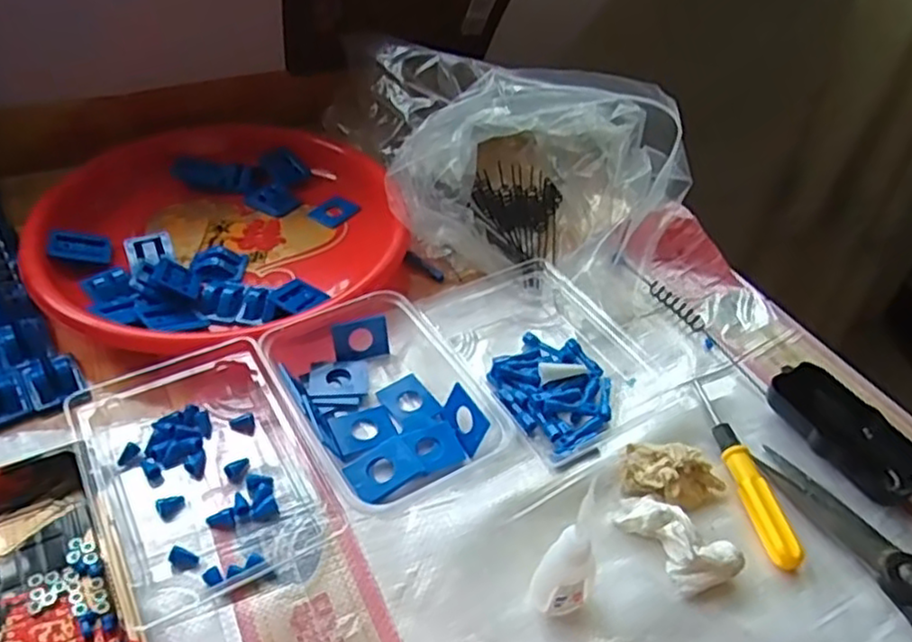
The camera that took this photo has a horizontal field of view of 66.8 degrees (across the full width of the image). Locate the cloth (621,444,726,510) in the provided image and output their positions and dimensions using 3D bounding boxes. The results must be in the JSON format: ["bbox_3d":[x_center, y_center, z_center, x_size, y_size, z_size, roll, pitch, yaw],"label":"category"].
[{"bbox_3d":[0.136,0.098,0.435,0.062,0.023,0.037,17,44,12],"label":"cloth"}]

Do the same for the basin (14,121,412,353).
[{"bbox_3d":[-0.195,-0.081,0.592,0.304,0.042,0.303,3,43,-3],"label":"basin"}]

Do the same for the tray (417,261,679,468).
[{"bbox_3d":[0.059,0.016,0.514,0.123,0.031,0.188,-25,51,-28],"label":"tray"}]

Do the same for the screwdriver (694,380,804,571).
[{"bbox_3d":[0.184,0.093,0.449,0.017,0.015,0.139,-4,44,-9],"label":"screwdriver"}]

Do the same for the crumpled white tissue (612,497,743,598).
[{"bbox_3d":[0.128,0.124,0.403,0.036,0.027,0.068,-22,49,-26],"label":"crumpled white tissue"}]

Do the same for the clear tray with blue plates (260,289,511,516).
[{"bbox_3d":[-0.049,0.046,0.467,0.121,0.038,0.143,-20,49,-25],"label":"clear tray with blue plates"}]

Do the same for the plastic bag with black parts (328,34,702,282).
[{"bbox_3d":[0.022,-0.159,0.628,0.206,0.125,0.308,-27,52,-30],"label":"plastic bag with black parts"}]

